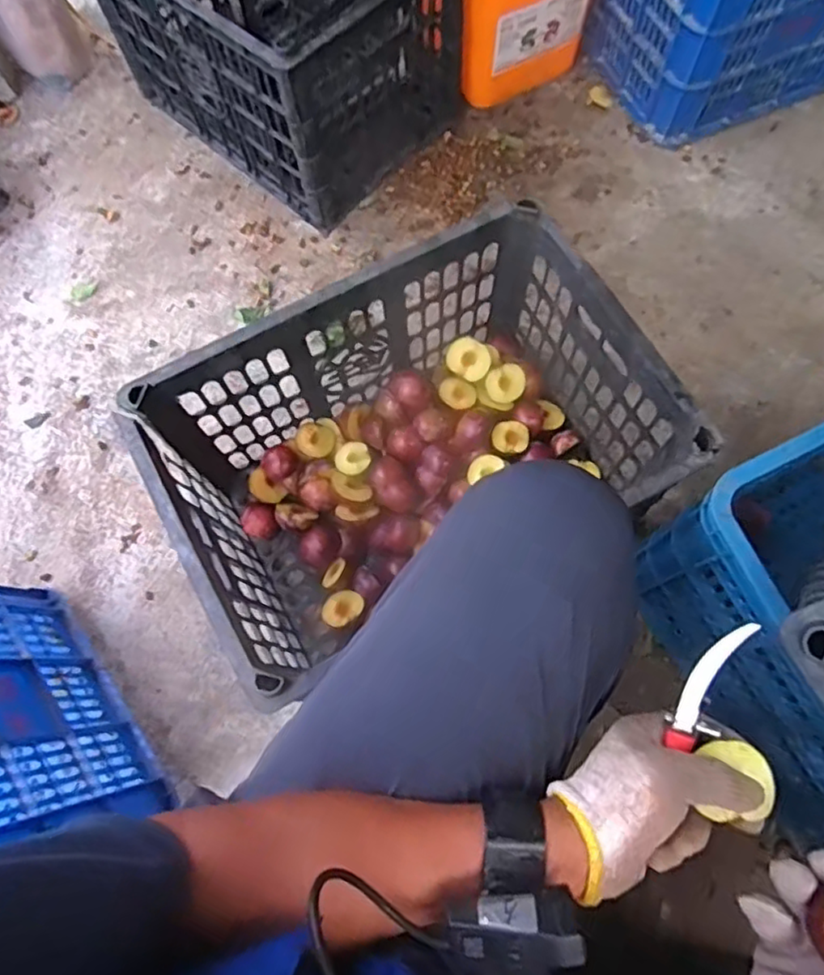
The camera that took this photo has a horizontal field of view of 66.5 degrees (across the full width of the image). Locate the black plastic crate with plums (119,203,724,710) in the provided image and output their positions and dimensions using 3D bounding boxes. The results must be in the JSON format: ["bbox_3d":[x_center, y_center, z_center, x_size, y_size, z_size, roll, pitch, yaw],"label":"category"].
[{"bbox_3d":[0.002,-0.028,0.737,0.482,0.301,0.336,-28,74,-6],"label":"black plastic crate with plums"}]

